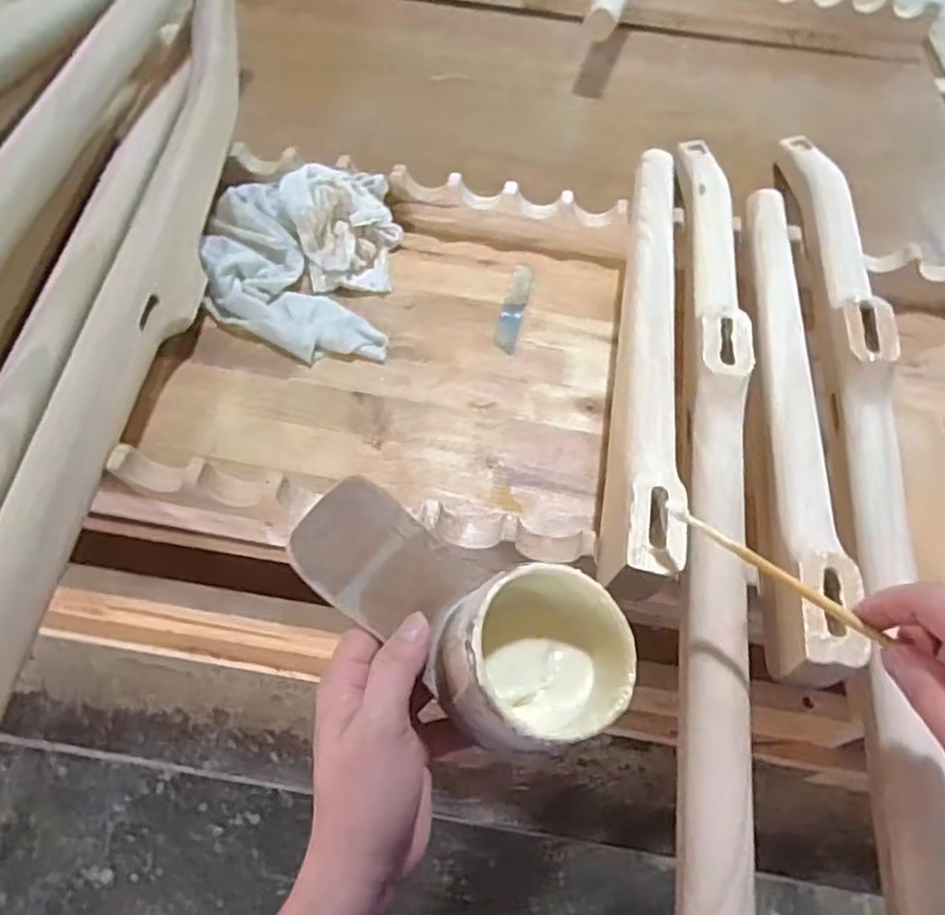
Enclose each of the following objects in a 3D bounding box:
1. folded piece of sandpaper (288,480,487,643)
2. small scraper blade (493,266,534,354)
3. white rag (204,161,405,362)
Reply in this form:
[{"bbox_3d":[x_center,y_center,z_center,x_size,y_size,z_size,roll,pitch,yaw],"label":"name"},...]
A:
[{"bbox_3d":[-0.044,0.053,0.348,0.088,0.005,0.060,37,58,-3],"label":"folded piece of sandpaper"},{"bbox_3d":[0.036,-0.130,0.603,0.019,0.009,0.099,14,57,5],"label":"small scraper blade"},{"bbox_3d":[-0.150,-0.169,0.584,0.169,0.051,0.179,5,57,-1],"label":"white rag"}]

